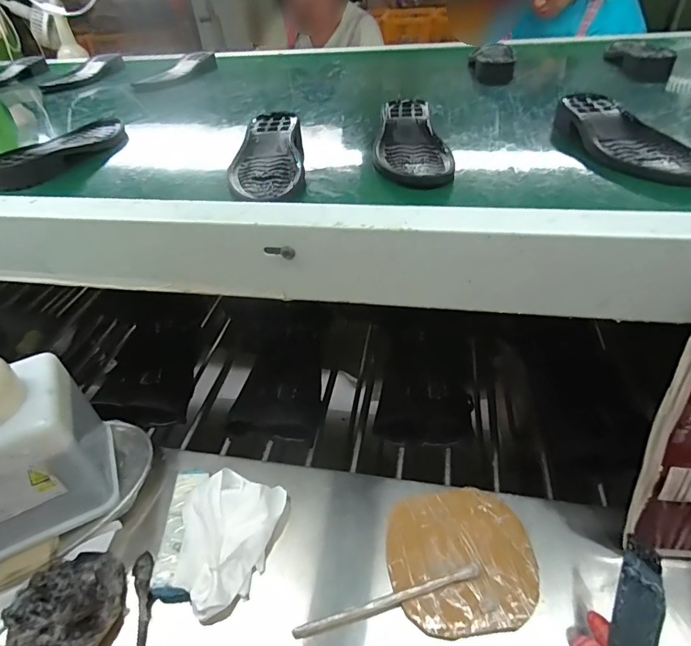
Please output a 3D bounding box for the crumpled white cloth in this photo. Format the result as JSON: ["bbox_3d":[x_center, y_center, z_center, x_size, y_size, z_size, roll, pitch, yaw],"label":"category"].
[{"bbox_3d":[-0.138,0.237,0.480,0.103,0.030,0.138,7,42,12],"label":"crumpled white cloth"}]

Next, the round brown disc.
[{"bbox_3d":[0.124,0.250,0.467,0.149,0.010,0.141,-2,41,2],"label":"round brown disc"}]

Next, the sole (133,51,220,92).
[{"bbox_3d":[-0.341,-0.513,0.875,0.075,0.031,0.197,14,44,19],"label":"sole"}]

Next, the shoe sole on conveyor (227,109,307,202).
[{"bbox_3d":[-0.086,-0.189,0.482,0.076,0.027,0.196,-6,41,-2],"label":"shoe sole on conveyor"}]

